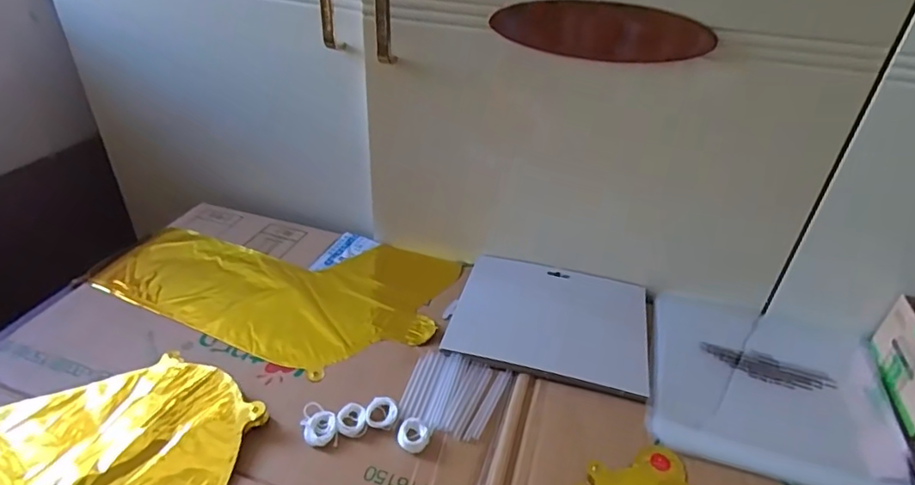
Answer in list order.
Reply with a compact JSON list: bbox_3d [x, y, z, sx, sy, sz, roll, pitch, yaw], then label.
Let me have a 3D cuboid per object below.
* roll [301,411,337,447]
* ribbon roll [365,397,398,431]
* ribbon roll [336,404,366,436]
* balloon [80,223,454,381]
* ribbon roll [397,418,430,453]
[{"bbox_3d":[-0.110,0.150,0.433,0.026,0.009,0.028,3,35,-2],"label":"roll"},{"bbox_3d":[-0.063,0.142,0.447,0.025,0.009,0.025,3,35,-2],"label":"ribbon roll"},{"bbox_3d":[-0.087,0.146,0.440,0.024,0.011,0.024,3,35,-2],"label":"ribbon roll"},{"bbox_3d":[-0.196,0.041,0.595,0.357,0.015,0.206,14,36,14],"label":"balloon"},{"bbox_3d":[-0.036,0.156,0.434,0.025,0.007,0.028,-9,37,-18],"label":"ribbon roll"}]

